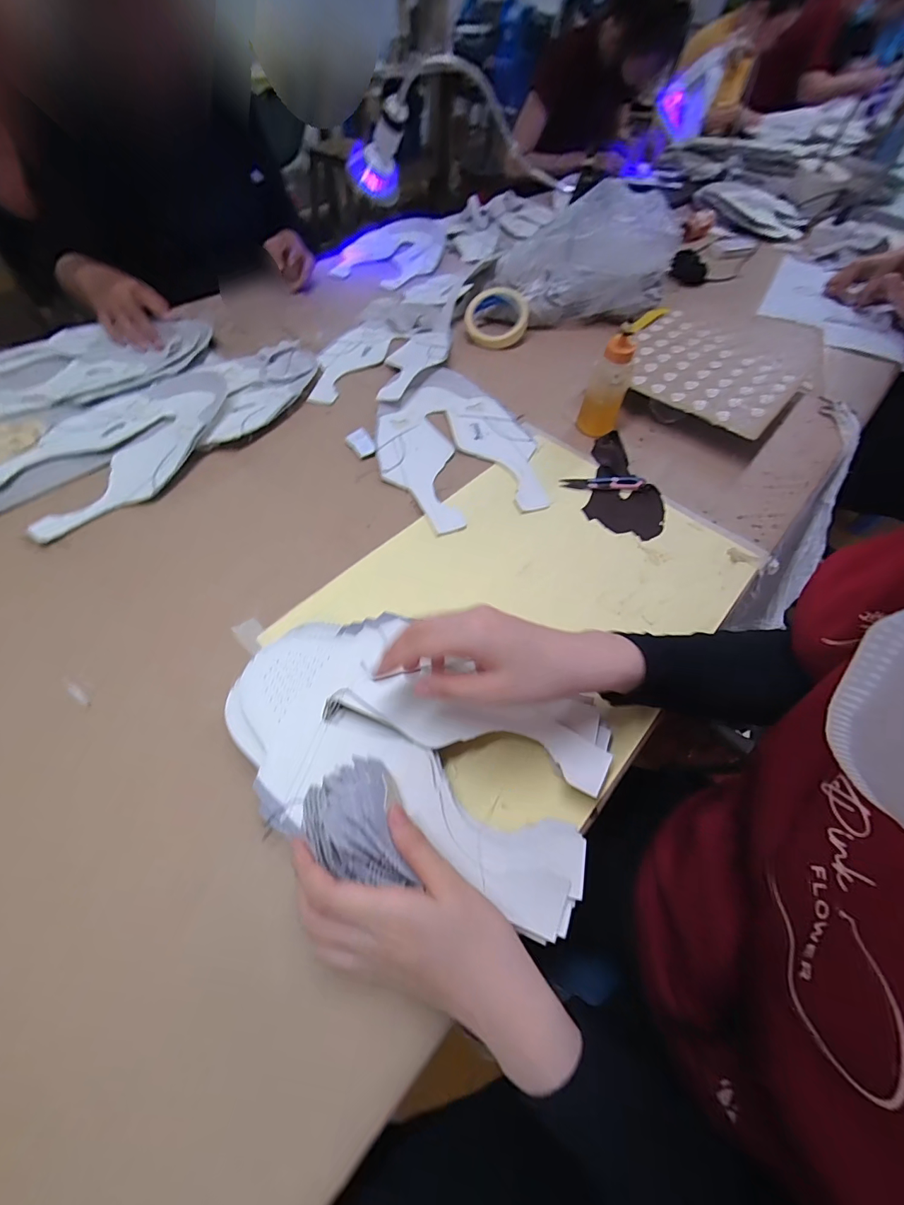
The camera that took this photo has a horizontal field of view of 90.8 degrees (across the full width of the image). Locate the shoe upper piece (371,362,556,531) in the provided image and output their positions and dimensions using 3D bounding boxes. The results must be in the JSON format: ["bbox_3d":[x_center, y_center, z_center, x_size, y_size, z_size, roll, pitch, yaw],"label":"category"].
[{"bbox_3d":[0.001,-0.209,0.580,0.196,0.015,0.275,-18,62,-14],"label":"shoe upper piece"}]

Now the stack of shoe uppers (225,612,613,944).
[{"bbox_3d":[-0.029,0.098,0.327,0.284,0.055,0.179,23,58,12],"label":"stack of shoe uppers"}]

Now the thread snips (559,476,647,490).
[{"bbox_3d":[0.185,-0.148,0.547,0.097,0.012,0.022,3,56,-2],"label":"thread snips"}]

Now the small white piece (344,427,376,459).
[{"bbox_3d":[-0.114,-0.200,0.561,0.027,0.008,0.049,-24,61,-18],"label":"small white piece"}]

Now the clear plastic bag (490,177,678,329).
[{"bbox_3d":[0.219,-0.565,0.741,0.271,0.175,0.098,-6,57,-8],"label":"clear plastic bag"}]

